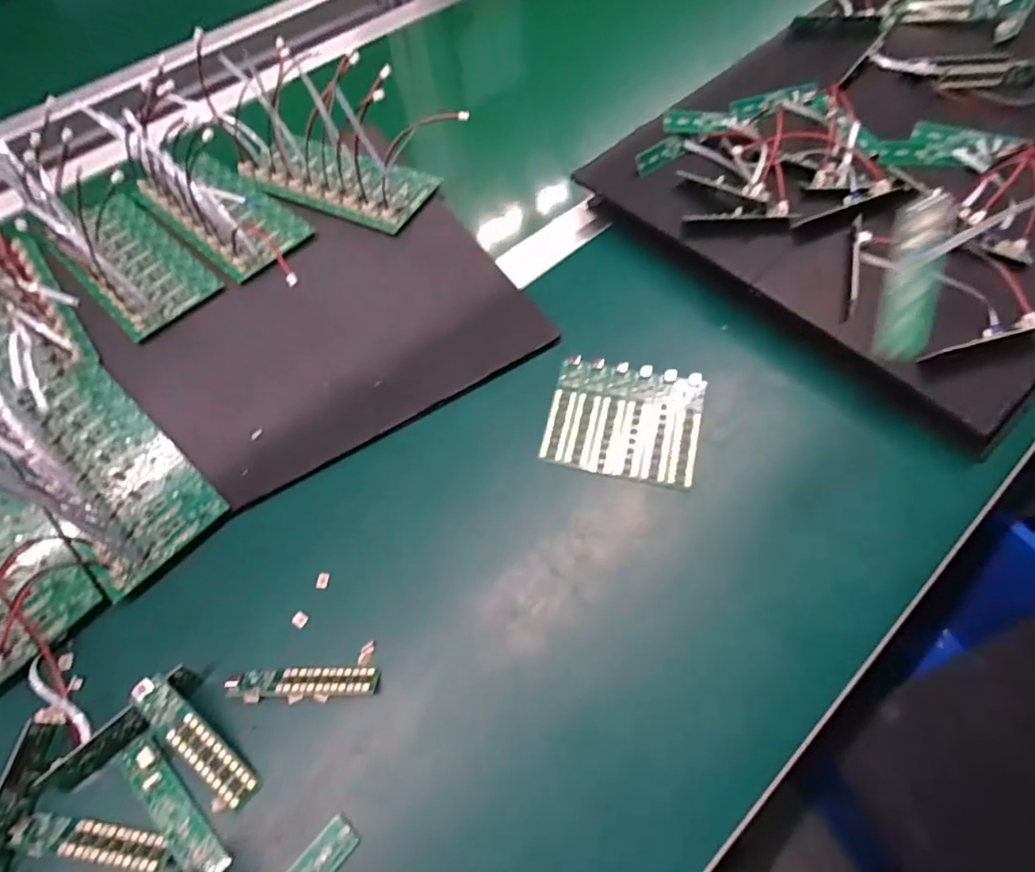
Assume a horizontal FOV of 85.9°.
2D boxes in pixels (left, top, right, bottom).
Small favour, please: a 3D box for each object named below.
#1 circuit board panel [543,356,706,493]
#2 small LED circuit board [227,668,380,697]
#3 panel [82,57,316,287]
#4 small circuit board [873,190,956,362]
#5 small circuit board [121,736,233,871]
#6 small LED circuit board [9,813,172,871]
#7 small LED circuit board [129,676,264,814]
[{"bbox_3d":[0.076,-0.012,0.396,0.104,0.004,0.086,11,69,11],"label":"circuit board panel"},{"bbox_3d":[-0.122,0.142,0.322,0.083,0.011,0.015,-2,59,3],"label":"small LED circuit board"},{"bbox_3d":[-0.294,-0.239,0.492,0.218,0.086,0.087,37,70,21],"label":"panel"},{"bbox_3d":[0.201,-0.081,0.282,0.024,0.007,0.091,16,83,7],"label":"small circuit board"},{"bbox_3d":[-0.183,0.198,0.295,0.085,0.007,0.020,39,69,23],"label":"small circuit board"},{"bbox_3d":[-0.225,0.215,0.295,0.087,0.006,0.019,6,29,4],"label":"small LED circuit board"},{"bbox_3d":[-0.176,0.166,0.302,0.086,0.006,0.019,43,70,4],"label":"small LED circuit board"}]

